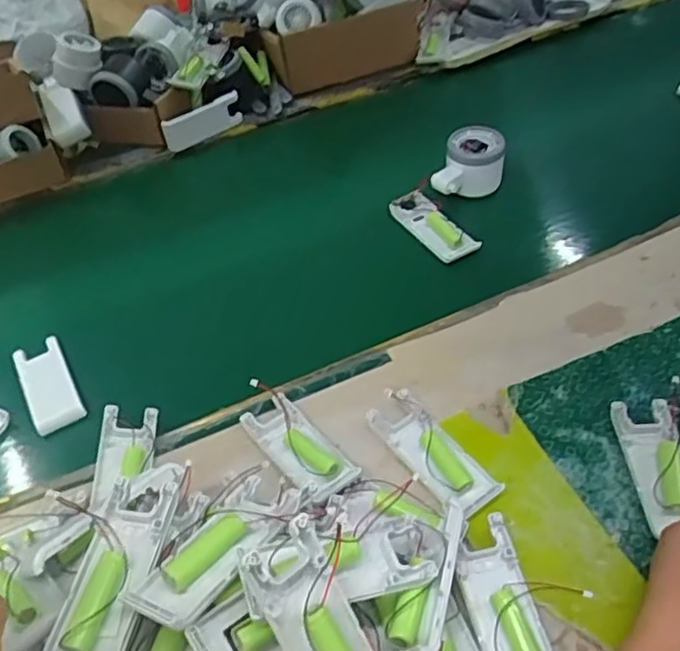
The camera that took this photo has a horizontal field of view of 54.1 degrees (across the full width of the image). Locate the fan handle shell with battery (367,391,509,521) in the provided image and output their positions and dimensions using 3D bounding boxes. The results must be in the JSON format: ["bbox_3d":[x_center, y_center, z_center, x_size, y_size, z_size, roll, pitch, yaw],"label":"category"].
[{"bbox_3d":[0.065,0.088,0.470,0.042,0.015,0.107,-31,50,-21],"label":"fan handle shell with battery"}]

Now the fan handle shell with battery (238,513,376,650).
[{"bbox_3d":[-0.011,0.146,0.322,0.041,0.019,0.102,-30,94,-20],"label":"fan handle shell with battery"}]

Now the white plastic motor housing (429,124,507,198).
[{"bbox_3d":[0.134,-0.167,0.689,0.068,0.057,0.054,7,47,13],"label":"white plastic motor housing"}]

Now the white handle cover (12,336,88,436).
[{"bbox_3d":[-0.250,0.050,0.571,0.041,0.017,0.098,-26,49,-17],"label":"white handle cover"}]

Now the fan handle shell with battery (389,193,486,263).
[{"bbox_3d":[0.093,-0.101,0.670,0.038,0.022,0.108,-26,49,-18],"label":"fan handle shell with battery"}]

